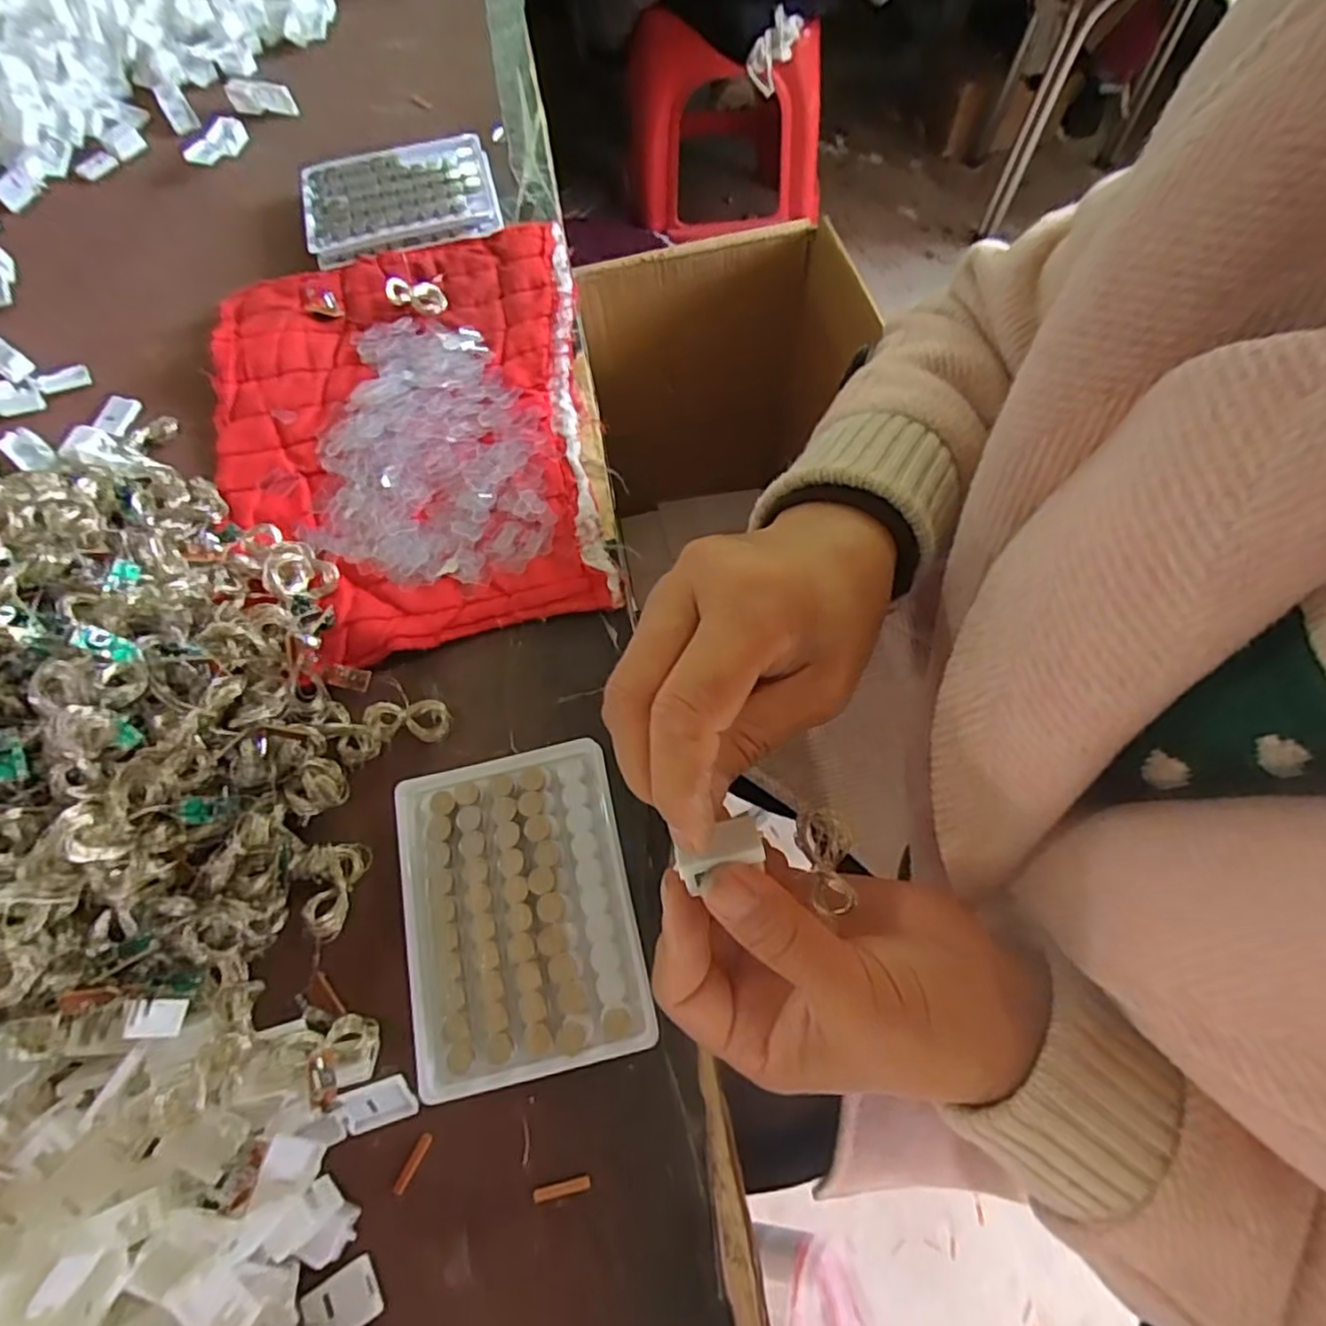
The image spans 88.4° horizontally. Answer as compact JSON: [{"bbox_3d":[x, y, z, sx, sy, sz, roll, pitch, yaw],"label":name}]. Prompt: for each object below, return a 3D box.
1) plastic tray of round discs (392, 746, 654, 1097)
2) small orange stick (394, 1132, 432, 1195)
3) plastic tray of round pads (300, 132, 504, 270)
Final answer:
[{"bbox_3d":[-0.063,0.105,0.297,0.096,0.020,0.129,-13,68,-3],"label":"plastic tray of round discs"},{"bbox_3d":[-0.100,0.199,0.271,0.005,0.004,0.023,24,71,12],"label":"small orange stick"},{"bbox_3d":[-0.186,-0.329,0.482,0.131,0.012,0.095,-14,68,-3],"label":"plastic tray of round pads"}]

